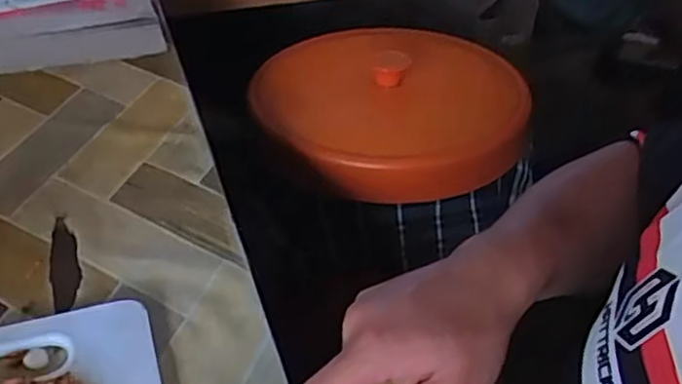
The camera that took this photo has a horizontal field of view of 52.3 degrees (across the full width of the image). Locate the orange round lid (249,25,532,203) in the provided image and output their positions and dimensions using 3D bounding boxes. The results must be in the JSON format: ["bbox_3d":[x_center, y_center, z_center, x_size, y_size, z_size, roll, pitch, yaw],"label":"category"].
[{"bbox_3d":[0.047,-0.119,0.821,0.291,0.058,0.311,3,39,-3],"label":"orange round lid"}]

